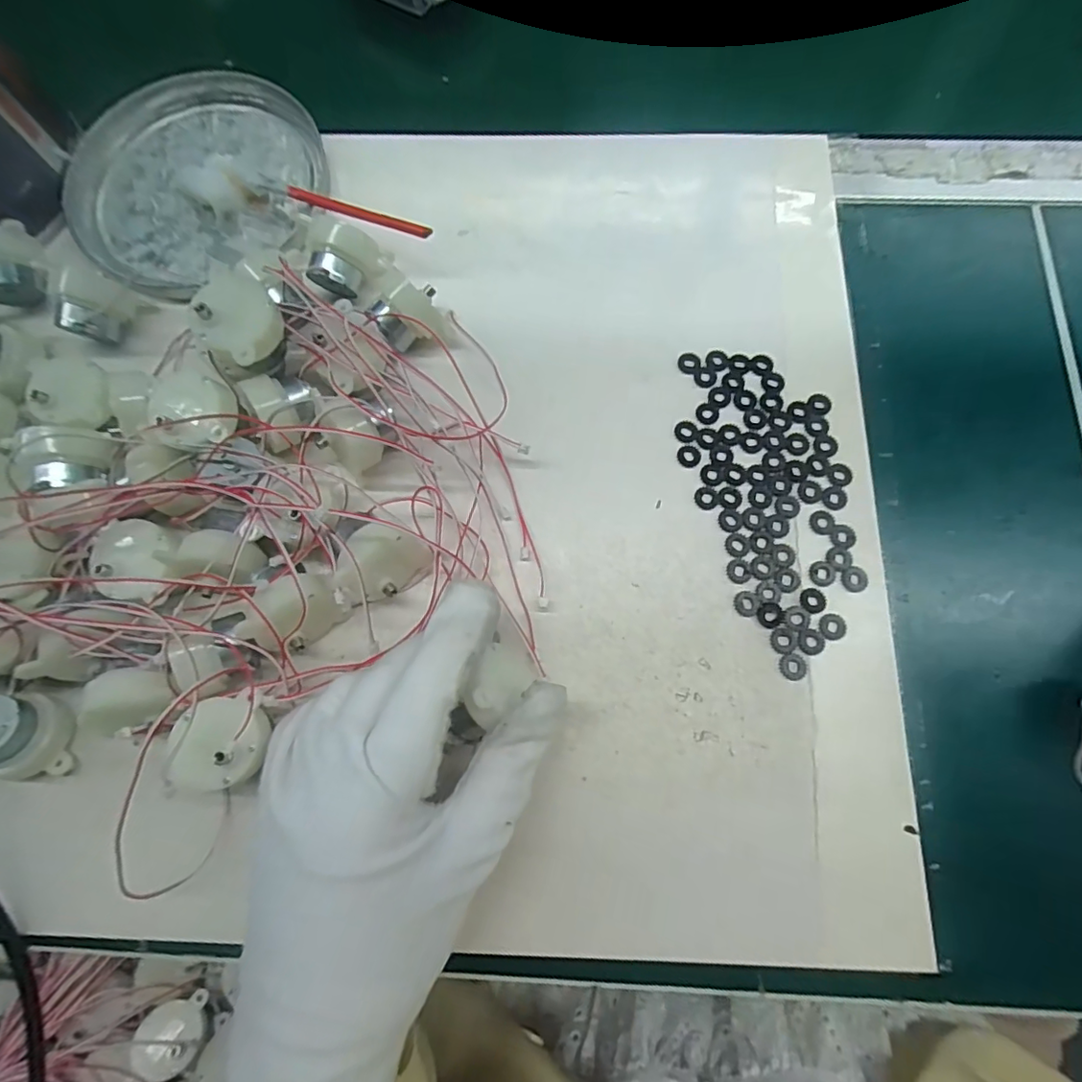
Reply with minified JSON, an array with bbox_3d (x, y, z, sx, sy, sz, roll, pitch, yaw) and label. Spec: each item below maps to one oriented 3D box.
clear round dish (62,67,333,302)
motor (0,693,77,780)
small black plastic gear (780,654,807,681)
[{"bbox_3d":[-0.179,-0.194,0.290,0.125,0.015,0.138,-19,76,-3],"label":"clear round dish"},{"bbox_3d":[-0.199,0.074,0.209,0.026,0.030,0.030,1,76,2],"label":"motor"},{"bbox_3d":[0.103,0.051,0.223,0.010,0.004,0.011,0,75,1],"label":"small black plastic gear"}]

